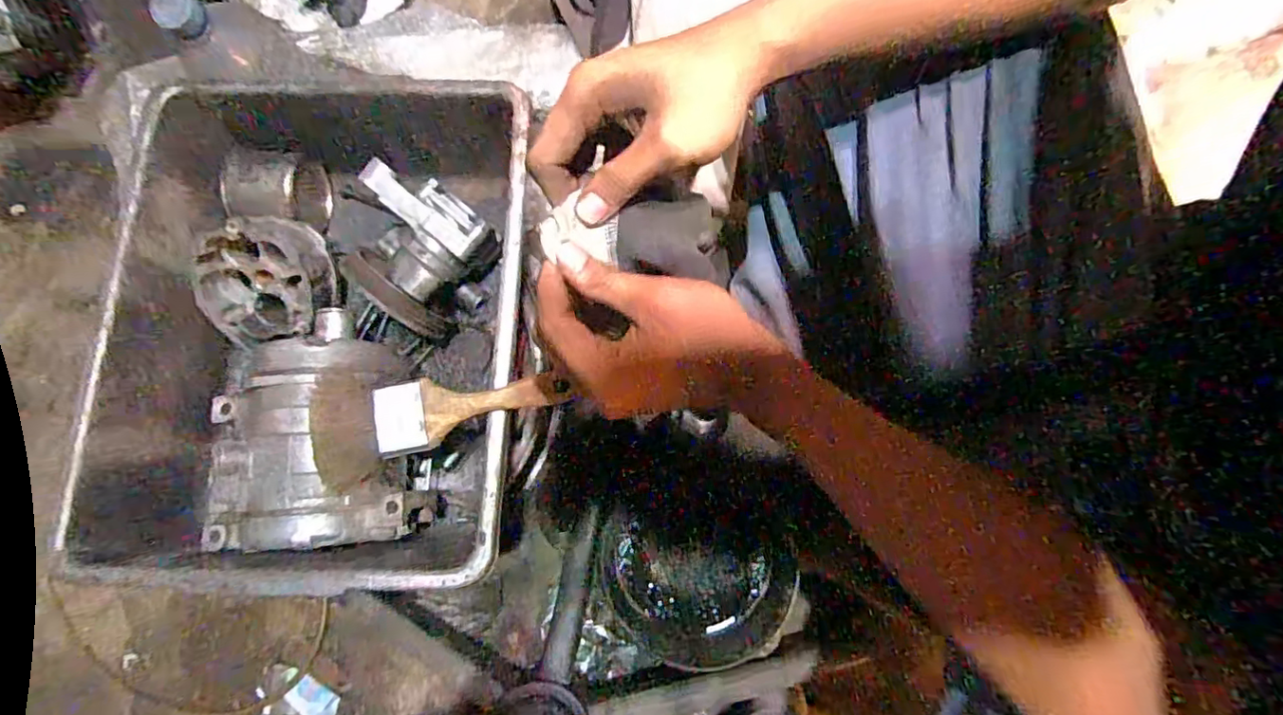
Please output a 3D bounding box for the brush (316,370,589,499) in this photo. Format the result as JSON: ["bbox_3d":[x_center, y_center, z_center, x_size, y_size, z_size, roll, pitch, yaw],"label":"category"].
[{"bbox_3d":[-0.137,0.036,0.405,0.174,0.023,0.079,-11,77,3],"label":"brush"}]

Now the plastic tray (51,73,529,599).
[{"bbox_3d":[-0.242,-0.032,0.489,0.295,0.136,0.394,0,77,0],"label":"plastic tray"}]

